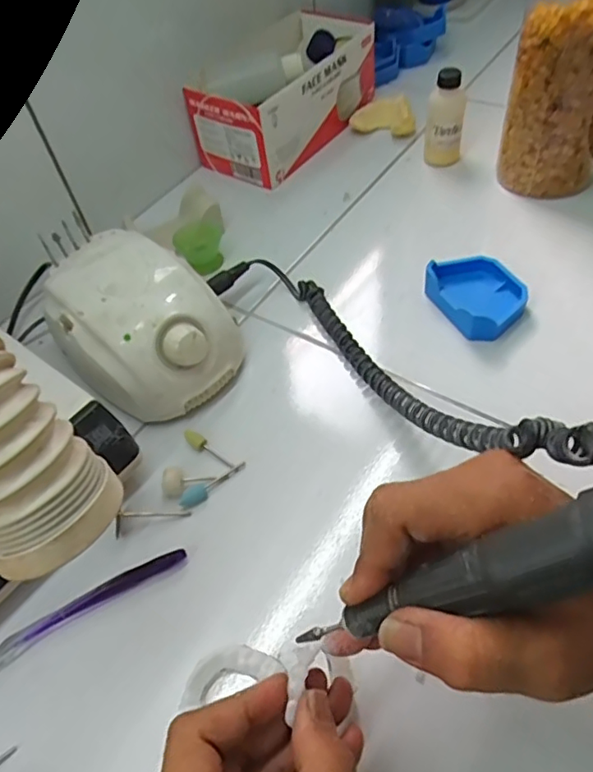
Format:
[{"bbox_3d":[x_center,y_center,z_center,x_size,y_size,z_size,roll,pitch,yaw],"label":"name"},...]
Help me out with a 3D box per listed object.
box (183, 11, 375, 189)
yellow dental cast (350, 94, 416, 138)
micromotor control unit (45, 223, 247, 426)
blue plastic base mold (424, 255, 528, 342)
[{"bbox_3d":[-0.008,-0.318,0.612,0.112,0.088,0.208,26,60,25],"label":"box"},{"bbox_3d":[0.098,-0.295,0.620,0.071,0.031,0.034,16,56,19],"label":"yellow dental cast"},{"bbox_3d":[-0.117,-0.045,0.424,0.137,0.077,0.108,37,64,28],"label":"micromotor control unit"},{"bbox_3d":[0.144,-0.072,0.449,0.060,0.028,0.079,-27,55,-14],"label":"blue plastic base mold"}]

